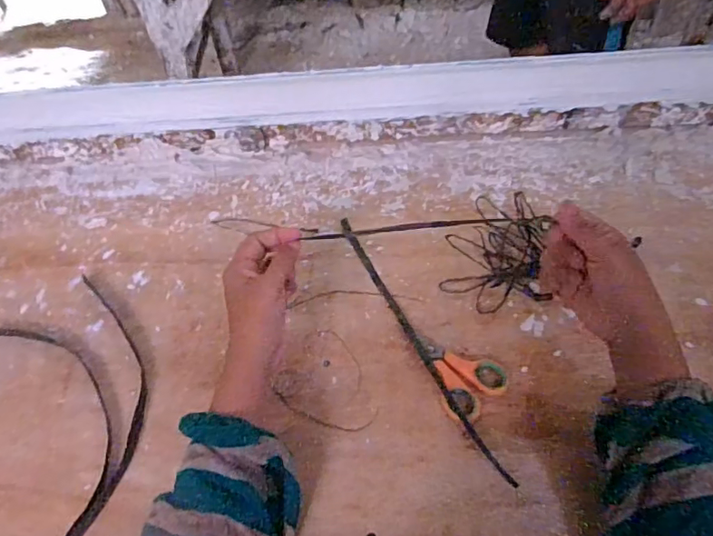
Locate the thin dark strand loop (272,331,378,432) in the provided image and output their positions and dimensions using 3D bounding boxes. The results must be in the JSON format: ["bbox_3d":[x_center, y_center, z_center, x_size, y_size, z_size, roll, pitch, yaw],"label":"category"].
[{"bbox_3d":[-0.019,0.104,0.495,0.096,0.009,0.087,23,58,20],"label":"thin dark strand loop"}]

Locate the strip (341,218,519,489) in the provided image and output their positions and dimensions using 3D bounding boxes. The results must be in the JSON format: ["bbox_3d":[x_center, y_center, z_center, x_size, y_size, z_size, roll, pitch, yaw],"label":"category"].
[{"bbox_3d":[0.053,0.062,0.518,0.014,0.011,0.319,-23,55,-13],"label":"strip"}]

